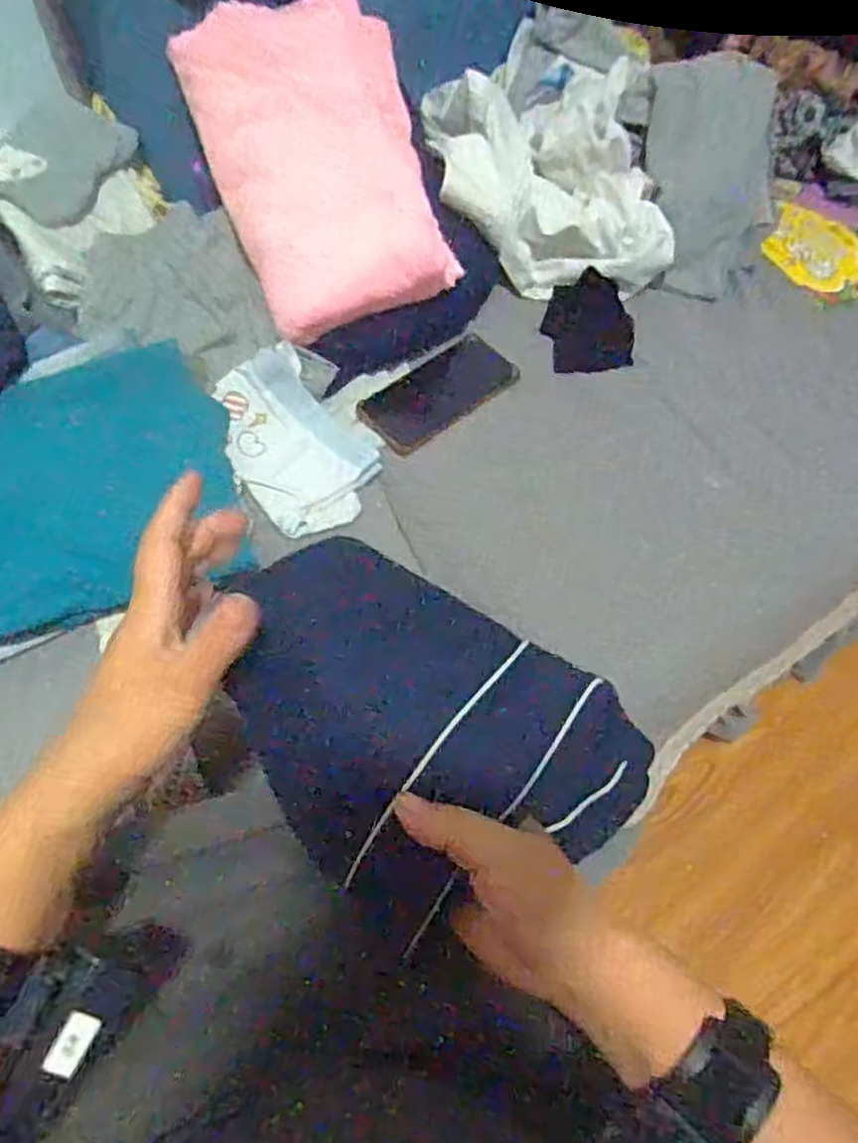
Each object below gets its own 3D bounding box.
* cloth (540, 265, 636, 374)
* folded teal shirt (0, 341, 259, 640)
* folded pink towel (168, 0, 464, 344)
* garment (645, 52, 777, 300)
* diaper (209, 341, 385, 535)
[{"bbox_3d":[0.160,-0.248,0.766,0.088,0.015,0.098,-14,81,-5],"label":"cloth"},{"bbox_3d":[-0.296,-0.076,0.610,0.270,0.083,0.226,-19,61,-13],"label":"folded teal shirt"},{"bbox_3d":[-0.101,-0.380,0.703,0.189,0.029,0.304,-19,86,-4],"label":"folded pink towel"},{"bbox_3d":[0.303,-0.420,0.817,0.122,0.063,0.247,-5,96,-5],"label":"garment"},{"bbox_3d":[-0.121,-0.116,0.677,0.114,0.028,0.172,-34,78,-24],"label":"diaper"}]

